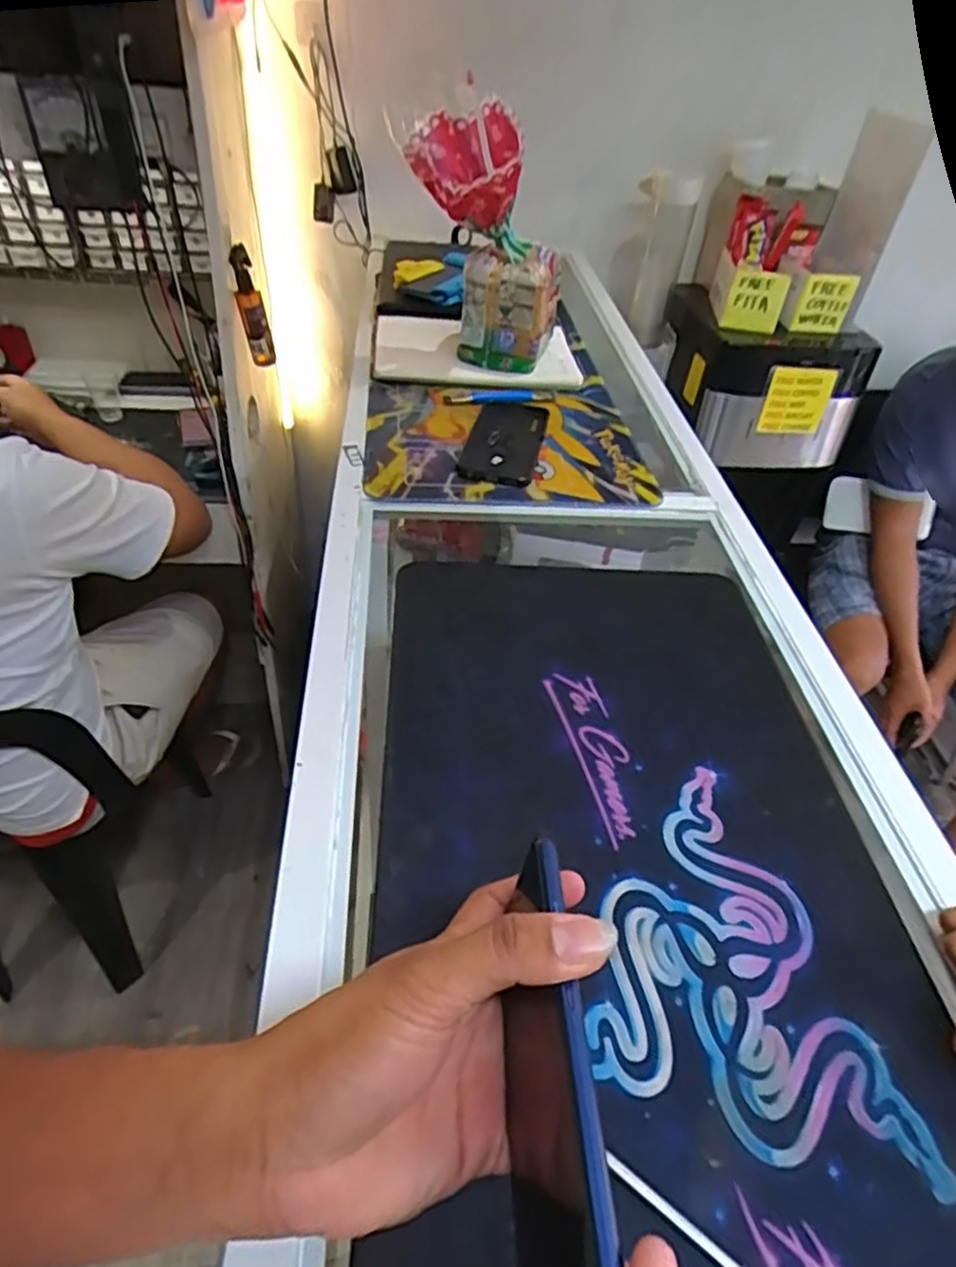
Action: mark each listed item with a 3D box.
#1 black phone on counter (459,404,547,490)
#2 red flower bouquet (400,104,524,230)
[{"bbox_3d":[0.029,-0.208,0.763,0.078,0.011,0.174,10,43,5],"label":"black phone on counter"},{"bbox_3d":[-0.016,-0.494,0.756,0.119,0.104,0.084,4,42,-2],"label":"red flower bouquet"}]

